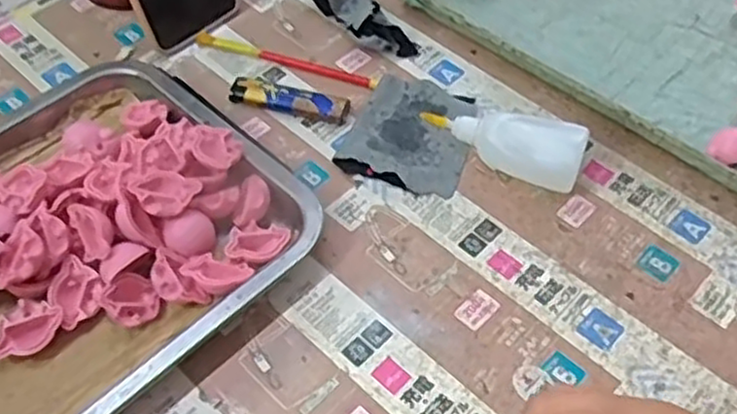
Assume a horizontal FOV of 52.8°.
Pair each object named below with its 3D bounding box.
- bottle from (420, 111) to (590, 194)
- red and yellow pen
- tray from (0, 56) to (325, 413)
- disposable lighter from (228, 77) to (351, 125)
[{"bbox_3d":[0.084,-0.039,0.468,0.098,0.028,0.039,14,55,7],"label":"bottle"},{"bbox_3d":[-0.059,-0.106,0.531,0.137,0.006,0.011,17,56,10],"label":"red and yellow pen"},{"bbox_3d":[-0.202,0.035,0.401,0.222,0.035,0.309,38,61,22],"label":"tray"},{"bbox_3d":[-0.053,-0.073,0.499,0.080,0.009,0.017,15,55,8],"label":"disposable lighter"}]

